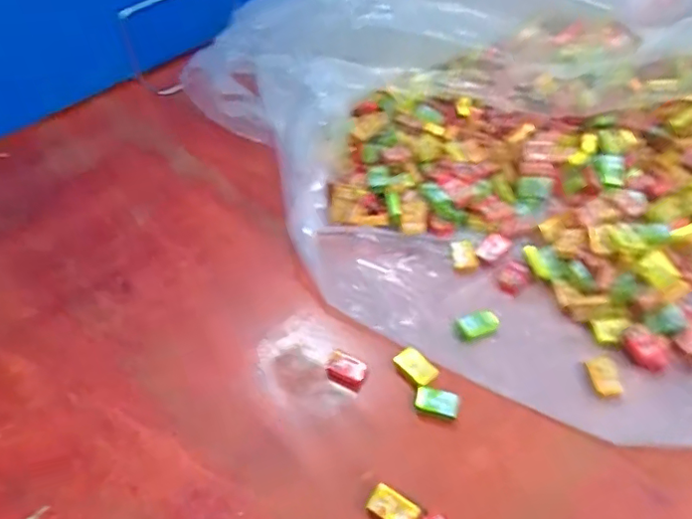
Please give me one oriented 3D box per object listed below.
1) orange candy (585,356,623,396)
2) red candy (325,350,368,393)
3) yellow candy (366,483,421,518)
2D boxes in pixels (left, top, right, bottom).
[{"bbox_3d":[0.172,0.078,0.372,0.020,0.010,0.025,-5,48,-3],"label":"orange candy"},{"bbox_3d":[0.000,0.075,0.379,0.028,0.008,0.021,20,52,18],"label":"red candy"},{"bbox_3d":[0.027,0.142,0.319,0.028,0.008,0.016,23,53,21],"label":"yellow candy"}]

